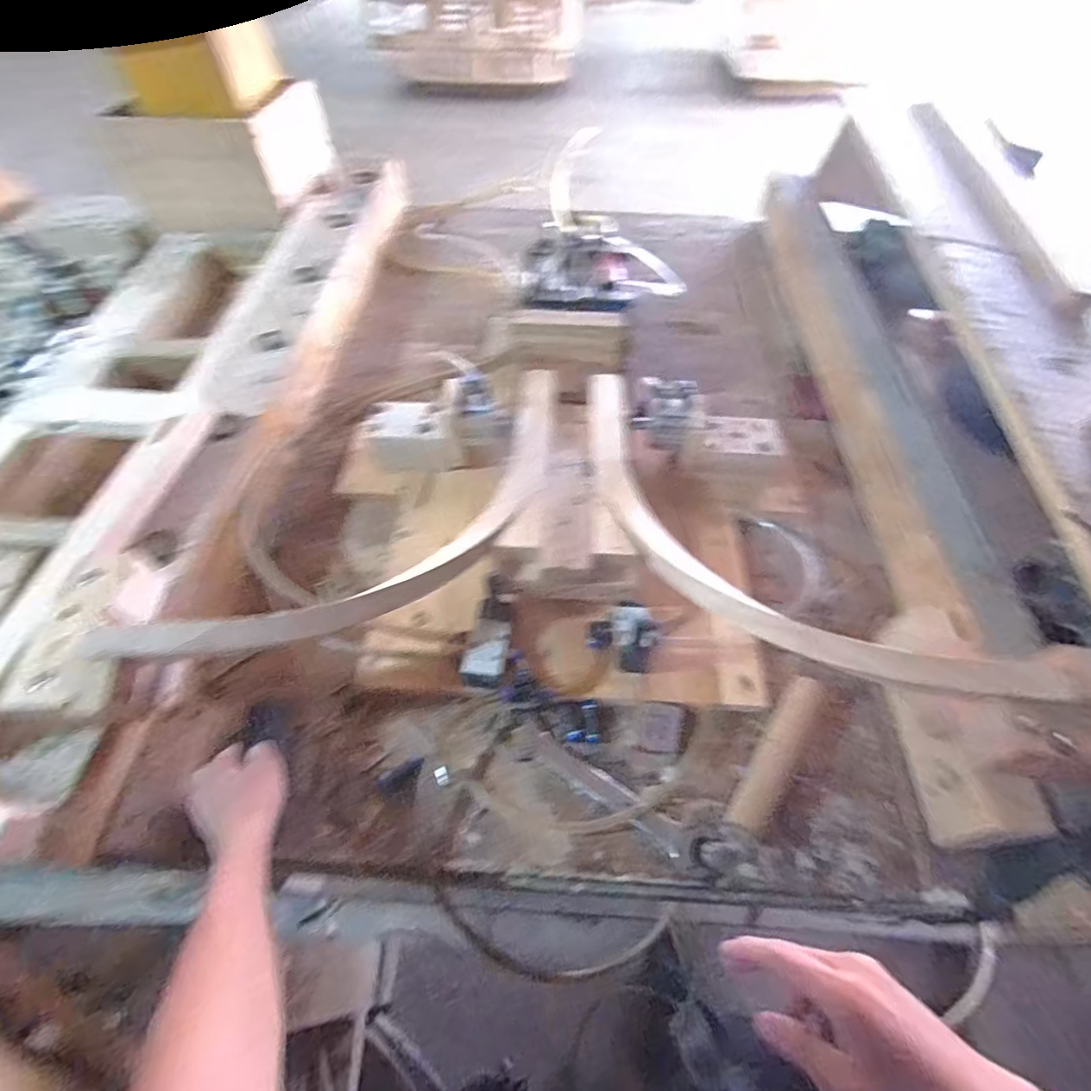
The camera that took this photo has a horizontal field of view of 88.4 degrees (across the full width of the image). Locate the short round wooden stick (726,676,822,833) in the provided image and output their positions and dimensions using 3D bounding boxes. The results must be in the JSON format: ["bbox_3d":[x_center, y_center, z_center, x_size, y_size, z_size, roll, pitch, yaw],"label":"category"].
[{"bbox_3d":[0.244,0.223,0.600,0.039,0.023,0.178,30,61,17],"label":"short round wooden stick"}]

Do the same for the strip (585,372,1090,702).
[{"bbox_3d":[0.222,-0.021,0.619,0.198,0.105,0.645,-34,61,-22],"label":"strip"}]

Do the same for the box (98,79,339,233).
[{"bbox_3d":[-0.656,-0.808,1.158,0.328,0.191,0.285,7,54,5],"label":"box"}]

